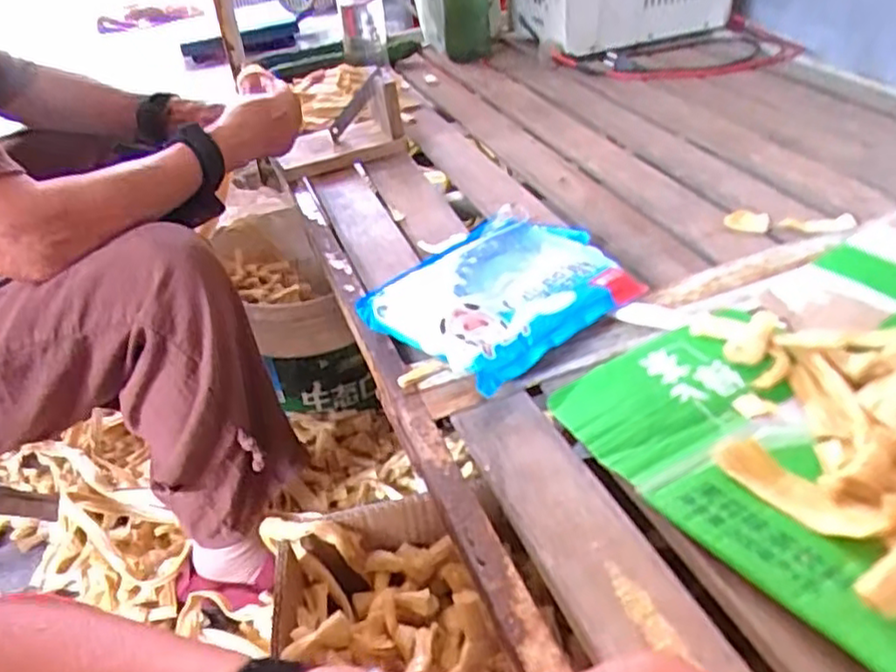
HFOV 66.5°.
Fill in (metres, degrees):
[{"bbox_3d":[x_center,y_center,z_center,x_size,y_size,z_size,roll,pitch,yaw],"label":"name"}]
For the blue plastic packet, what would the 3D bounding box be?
[{"bbox_3d":[0.053,-0.039,0.567,0.207,0.033,0.164,-31,45,-32],"label":"blue plastic packet"}]

